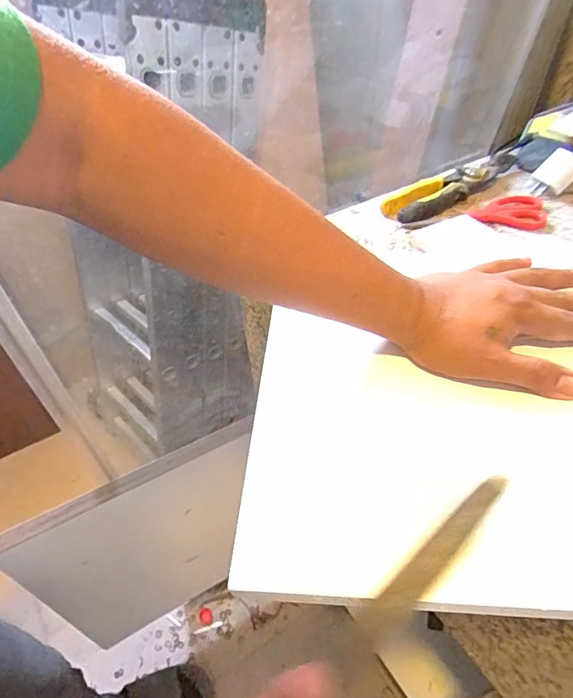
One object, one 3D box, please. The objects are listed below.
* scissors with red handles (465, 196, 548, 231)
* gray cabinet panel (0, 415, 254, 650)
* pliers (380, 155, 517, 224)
[{"bbox_3d":[0.270,-0.169,0.535,0.092,0.014,0.065,3,43,7],"label":"scissors with red handles"},{"bbox_3d":[-0.212,0.351,0.757,0.356,0.449,0.028,-23,47,-18],"label":"gray cabinet panel"},{"bbox_3d":[0.227,-0.216,0.572,0.227,0.027,0.050,-26,48,-20],"label":"pliers"}]

